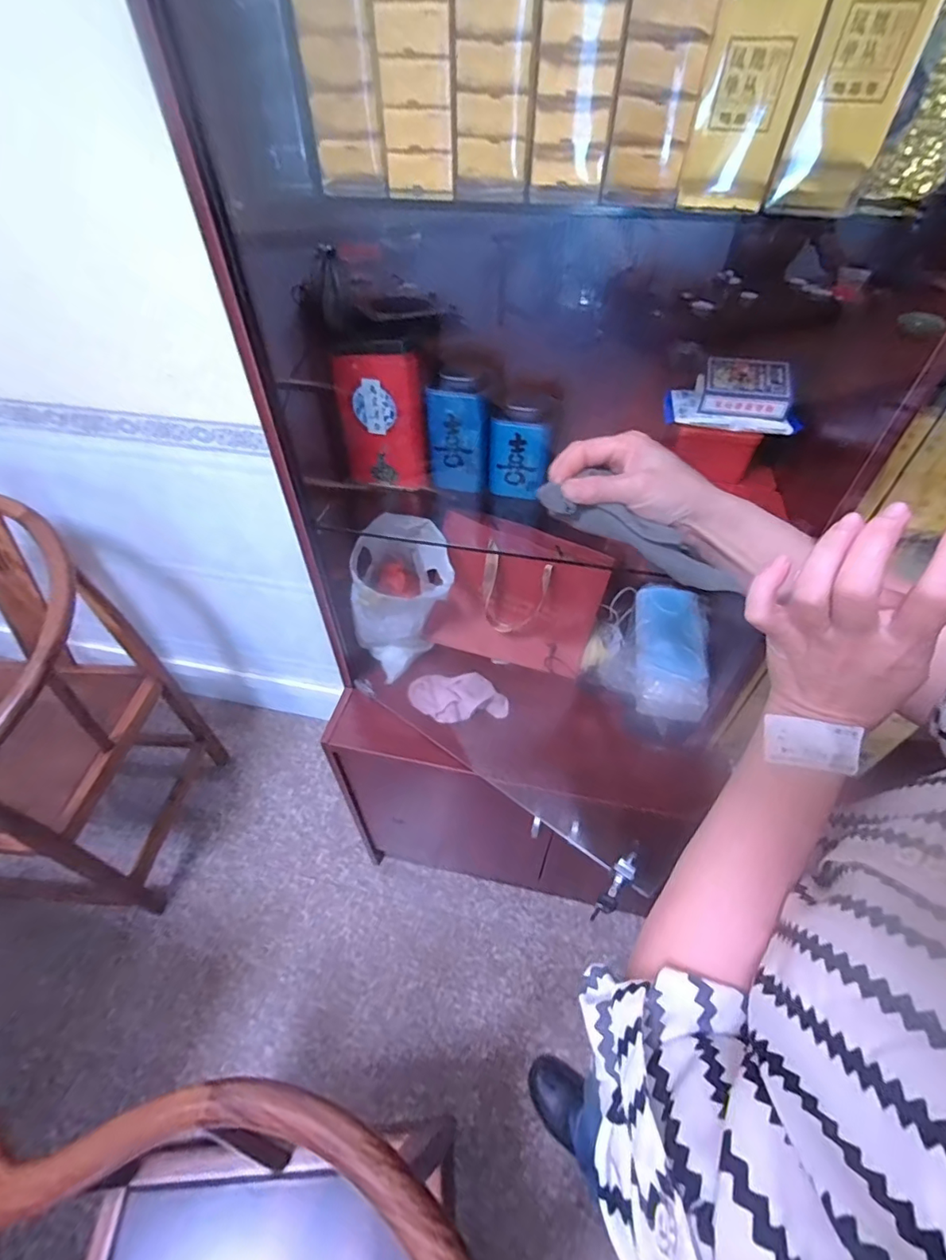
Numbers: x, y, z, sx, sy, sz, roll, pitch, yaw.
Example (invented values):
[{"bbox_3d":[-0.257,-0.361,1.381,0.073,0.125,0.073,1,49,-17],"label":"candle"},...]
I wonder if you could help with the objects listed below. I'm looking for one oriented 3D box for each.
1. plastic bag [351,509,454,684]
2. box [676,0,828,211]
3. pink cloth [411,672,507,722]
[{"bbox_3d":[-0.116,-0.048,0.842,0.149,0.243,0.135,0,48,0],"label":"plastic bag"},{"bbox_3d":[0.182,-0.364,0.325,0.061,0.136,0.061,15,50,13],"label":"box"},{"bbox_3d":[-0.024,0.112,0.858,0.164,0.039,0.075,0,48,0],"label":"pink cloth"}]

